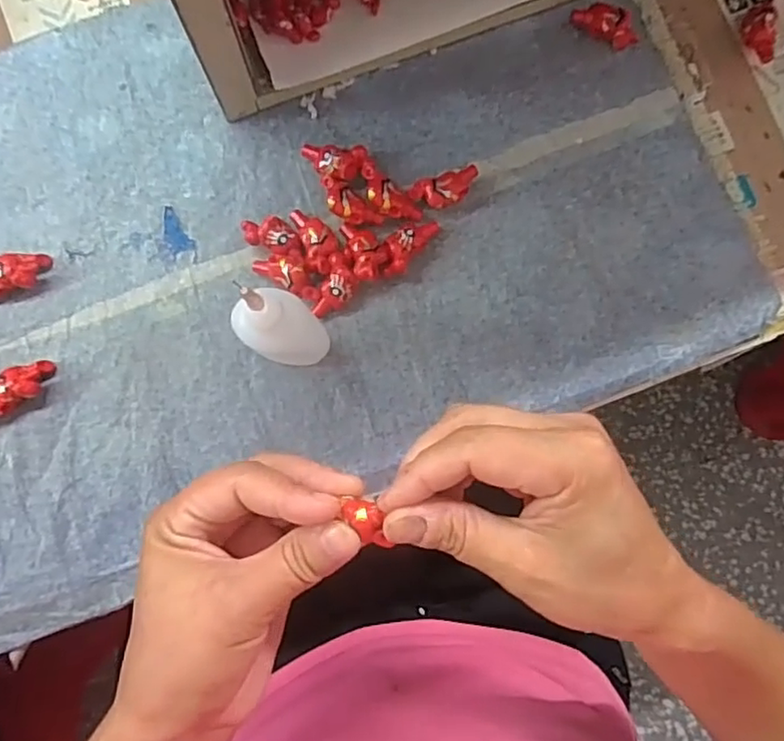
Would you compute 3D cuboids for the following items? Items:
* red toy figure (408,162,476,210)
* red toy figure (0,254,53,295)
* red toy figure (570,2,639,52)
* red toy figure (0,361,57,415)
[{"bbox_3d":[0.029,-0.097,0.334,0.037,0.013,0.018,-19,85,-4],"label":"red toy figure"},{"bbox_3d":[-0.200,-0.049,0.319,0.042,0.015,0.018,-15,85,-3],"label":"red toy figure"},{"bbox_3d":[0.120,-0.195,0.347,0.038,0.016,0.013,34,84,2],"label":"red toy figure"},{"bbox_3d":[-0.193,0.010,0.313,0.041,0.016,0.017,-29,86,-5],"label":"red toy figure"}]

